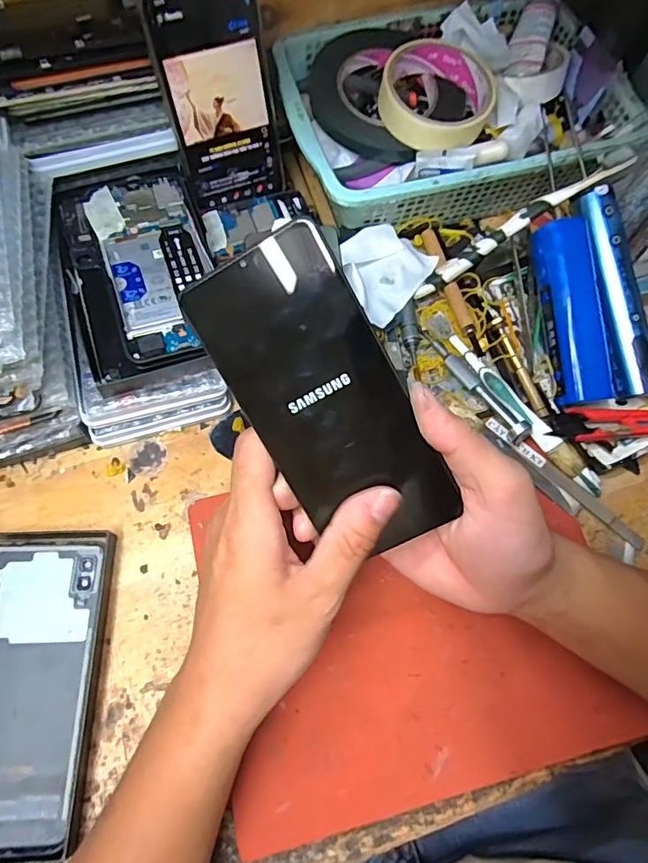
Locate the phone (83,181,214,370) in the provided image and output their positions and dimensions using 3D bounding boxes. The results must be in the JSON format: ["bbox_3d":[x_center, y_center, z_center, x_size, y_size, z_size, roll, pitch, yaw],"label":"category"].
[{"bbox_3d":[-0.121,-0.123,0.368,0.071,0.014,0.155,-19,70,-9],"label":"phone"}]

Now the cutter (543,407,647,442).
[{"bbox_3d":[0.209,-0.005,0.365,0.097,0.012,0.025,-3,69,-3],"label":"cutter"}]

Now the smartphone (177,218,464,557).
[{"bbox_3d":[0.002,-0.012,0.247,0.072,0.008,0.160,-28,105,10],"label":"smartphone"}]

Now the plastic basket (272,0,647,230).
[{"bbox_3d":[0.108,-0.262,0.430,0.274,0.066,0.203,-14,69,-7],"label":"plastic basket"}]

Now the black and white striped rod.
[{"bbox_3d":[0.142,-0.152,0.381,0.167,0.010,0.016,-31,70,16],"label":"black and white striped rod"}]

